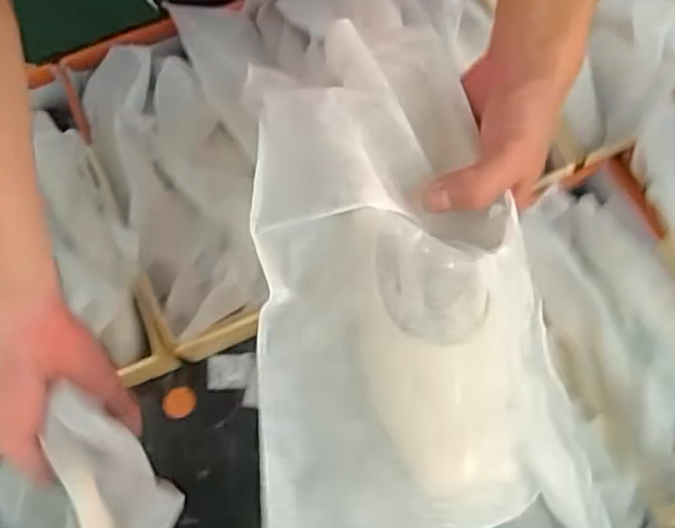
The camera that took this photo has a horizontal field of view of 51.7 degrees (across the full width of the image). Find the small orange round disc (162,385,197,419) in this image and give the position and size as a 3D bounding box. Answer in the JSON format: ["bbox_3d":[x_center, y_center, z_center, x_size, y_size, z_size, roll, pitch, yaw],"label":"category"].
[{"bbox_3d":[-0.142,0.124,0.625,0.029,0.005,0.029,0,77,-1],"label":"small orange round disc"}]

